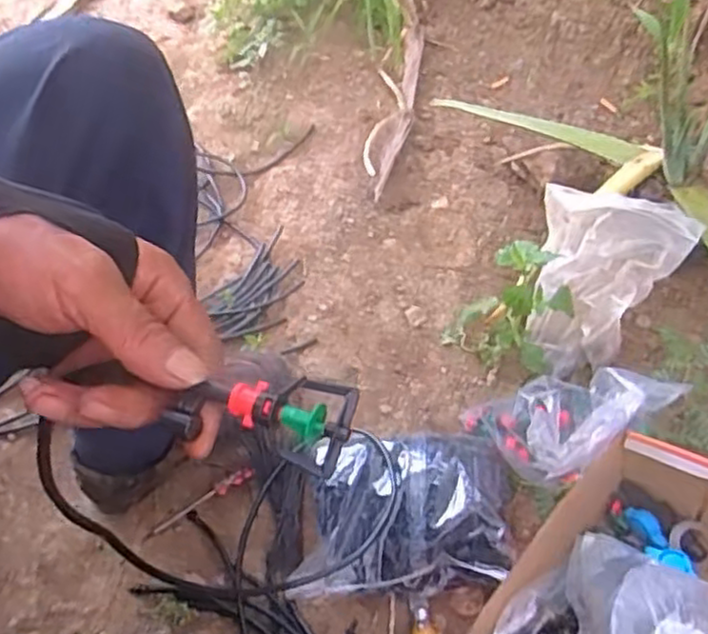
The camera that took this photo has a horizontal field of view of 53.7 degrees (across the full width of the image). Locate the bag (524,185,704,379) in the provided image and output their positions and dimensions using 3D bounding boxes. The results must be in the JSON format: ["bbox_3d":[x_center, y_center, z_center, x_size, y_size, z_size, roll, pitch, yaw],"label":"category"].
[{"bbox_3d":[0.275,-0.045,0.816,0.175,0.131,0.189,23,57,22],"label":"bag"}]

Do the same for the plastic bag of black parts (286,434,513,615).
[{"bbox_3d":[0.051,0.194,0.689,0.190,0.058,0.166,2,51,7],"label":"plastic bag of black parts"}]

